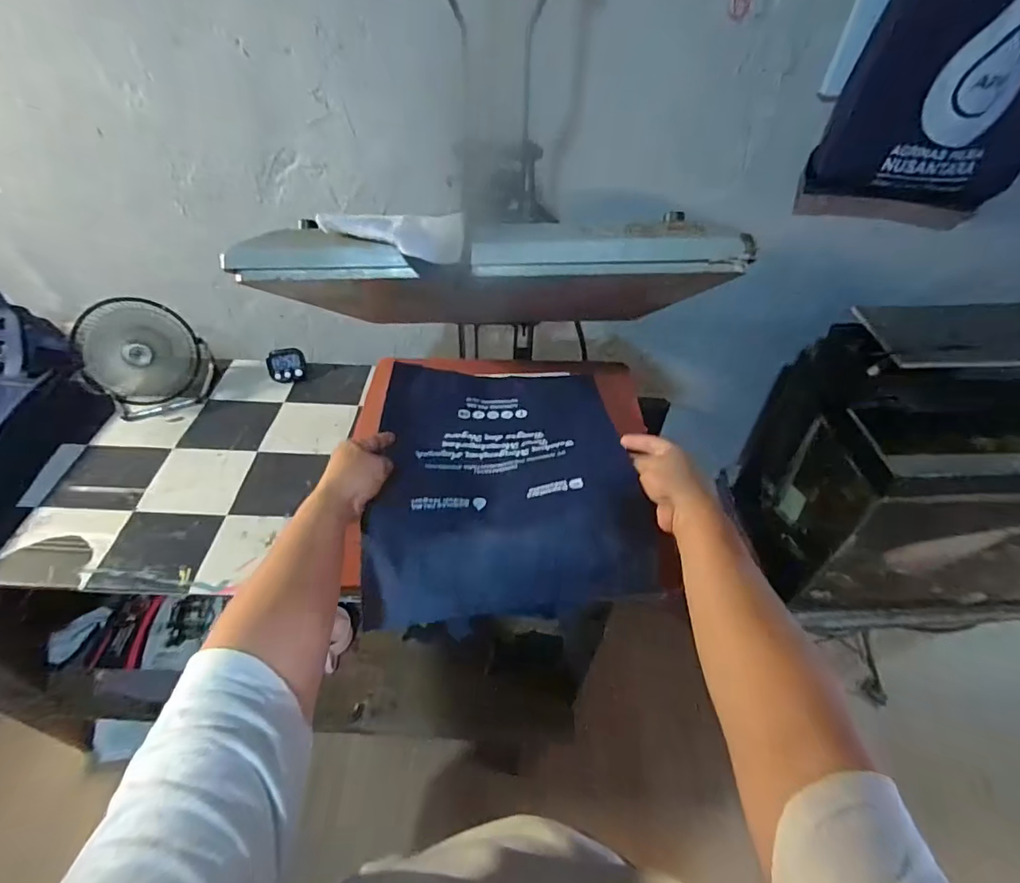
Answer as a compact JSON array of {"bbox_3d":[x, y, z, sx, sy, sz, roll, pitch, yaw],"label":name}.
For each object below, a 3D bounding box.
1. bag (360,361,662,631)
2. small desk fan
[{"bbox_3d":[-0.011,0.017,0.594,0.289,0.089,0.374,0,49,-6],"label":"bag"},{"bbox_3d":[-0.623,-0.139,0.863,0.130,0.162,0.186,39,56,24],"label":"small desk fan"}]

